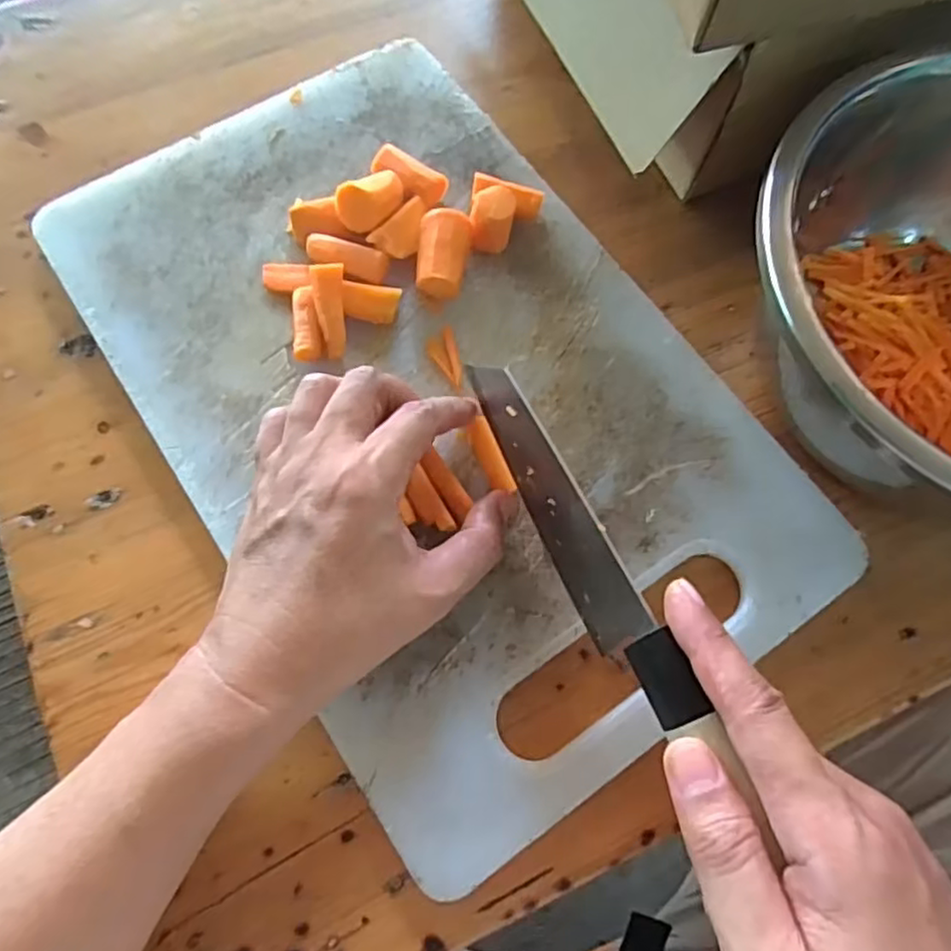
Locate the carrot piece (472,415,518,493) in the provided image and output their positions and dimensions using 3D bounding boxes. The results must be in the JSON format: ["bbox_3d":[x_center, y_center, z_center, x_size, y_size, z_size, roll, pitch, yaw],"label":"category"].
[{"bbox_3d":[0.008,-0.009,0.324,0.009,0.011,0.037,-22,86,-9],"label":"carrot piece"}]

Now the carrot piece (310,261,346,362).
[{"bbox_3d":[-0.072,-0.082,0.342,0.015,0.010,0.046,-6,99,-4],"label":"carrot piece"}]

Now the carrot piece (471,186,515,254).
[{"bbox_3d":[0.009,-0.131,0.358,0.021,0.032,0.020,1,72,-2],"label":"carrot piece"}]

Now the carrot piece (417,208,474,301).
[{"bbox_3d":[-0.016,-0.114,0.352,0.026,0.022,0.039,8,71,0],"label":"carrot piece"}]

